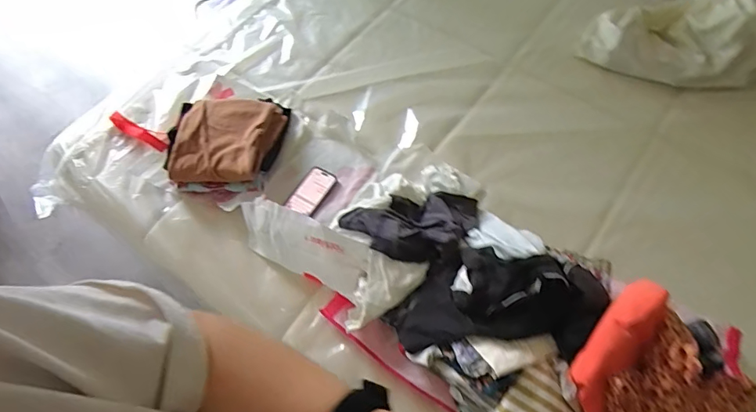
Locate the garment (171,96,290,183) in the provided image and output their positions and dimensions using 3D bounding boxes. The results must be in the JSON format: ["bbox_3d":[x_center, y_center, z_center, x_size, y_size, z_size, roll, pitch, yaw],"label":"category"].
[{"bbox_3d":[-0.380,-0.166,1.168,0.228,0.091,0.263,7,58,6],"label":"garment"}]

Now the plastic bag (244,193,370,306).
[{"bbox_3d":[-0.172,0.081,0.999,0.340,0.120,0.098,27,62,17],"label":"plastic bag"}]

